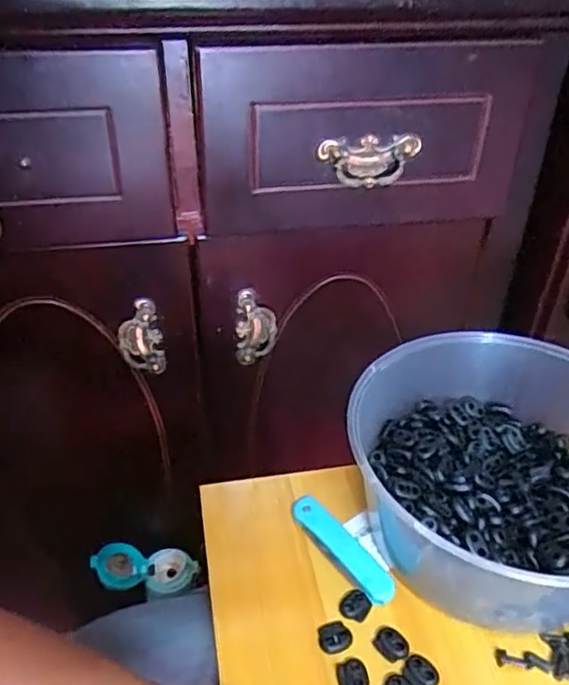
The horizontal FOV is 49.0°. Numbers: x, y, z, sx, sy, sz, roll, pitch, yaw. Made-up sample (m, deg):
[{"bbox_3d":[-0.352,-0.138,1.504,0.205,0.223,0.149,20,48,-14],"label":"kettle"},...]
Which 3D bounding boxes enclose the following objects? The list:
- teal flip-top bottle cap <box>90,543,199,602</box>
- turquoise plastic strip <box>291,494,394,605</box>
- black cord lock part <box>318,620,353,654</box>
[{"bbox_3d":[-0.174,0.277,0.766,0.121,0.031,0.059,12,34,-16],"label":"teal flip-top bottle cap"},{"bbox_3d":[0.044,0.148,0.457,0.028,0.010,0.100,-23,44,-30],"label":"turquoise plastic strip"},{"bbox_3d":[0.033,0.190,0.404,0.021,0.004,0.020,-8,38,-13],"label":"black cord lock part"}]

